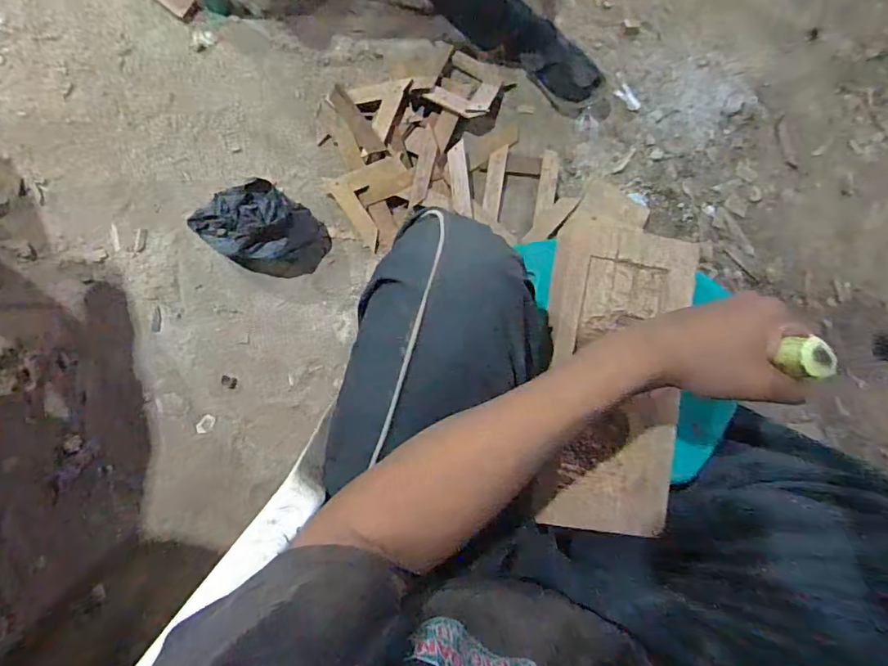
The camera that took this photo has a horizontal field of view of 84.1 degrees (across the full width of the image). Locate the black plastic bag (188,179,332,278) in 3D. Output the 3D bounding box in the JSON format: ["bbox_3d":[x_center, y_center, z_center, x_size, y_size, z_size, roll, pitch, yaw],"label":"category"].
[{"bbox_3d":[-0.351,-0.202,0.923,0.241,0.127,0.151,31,82,-6],"label":"black plastic bag"}]

